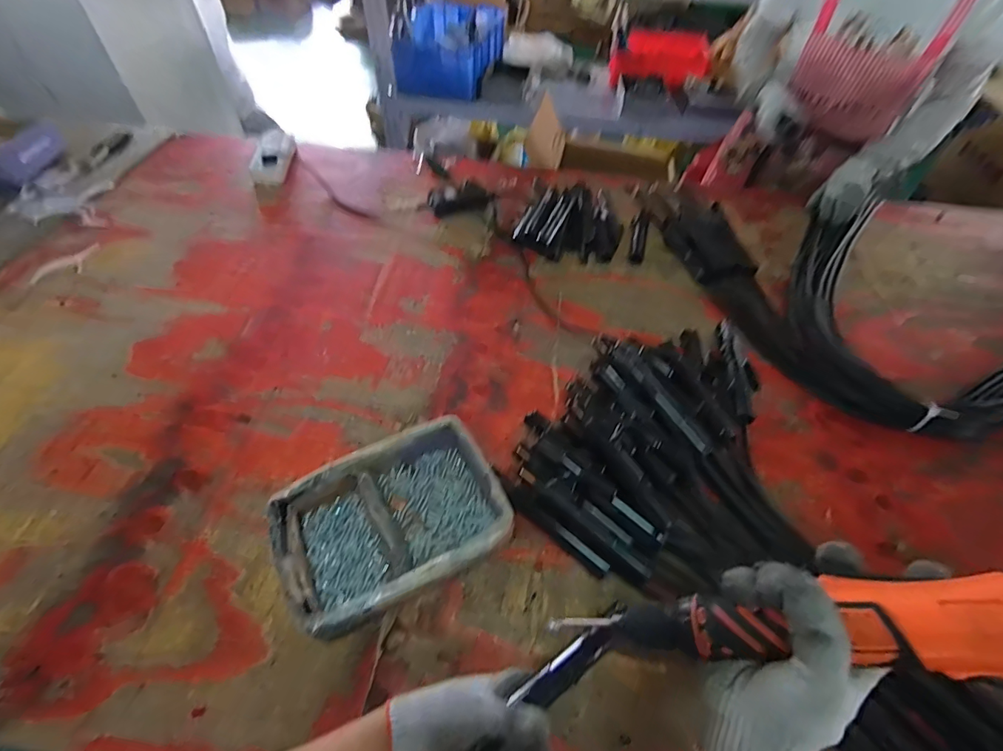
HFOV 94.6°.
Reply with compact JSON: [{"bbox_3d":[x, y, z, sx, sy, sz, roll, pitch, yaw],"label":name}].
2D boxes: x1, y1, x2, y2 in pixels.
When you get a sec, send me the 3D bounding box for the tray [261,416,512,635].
[{"bbox_3d":[-0.132,0.172,0.566,0.253,0.060,0.187,-22,57,-18],"label":"tray"}]

